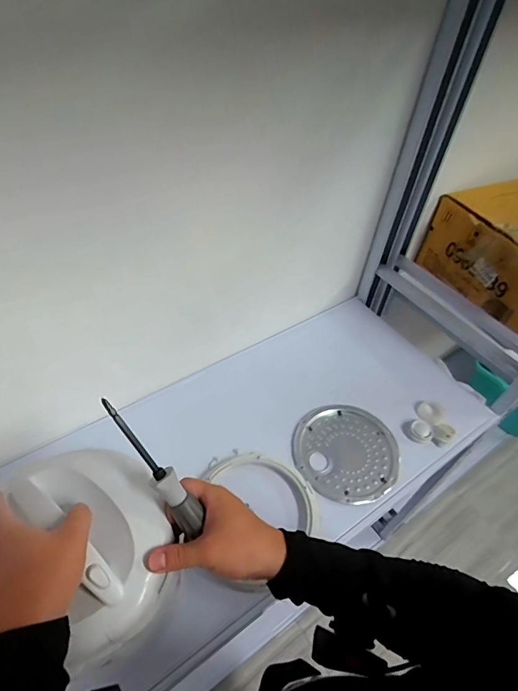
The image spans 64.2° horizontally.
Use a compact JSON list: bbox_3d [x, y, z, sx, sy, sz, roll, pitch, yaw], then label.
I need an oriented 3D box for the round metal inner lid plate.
[{"bbox_3d":[0.152,0.184,0.733,0.179,0.025,0.187,3,49,-3],"label":"round metal inner lid plate"}]

